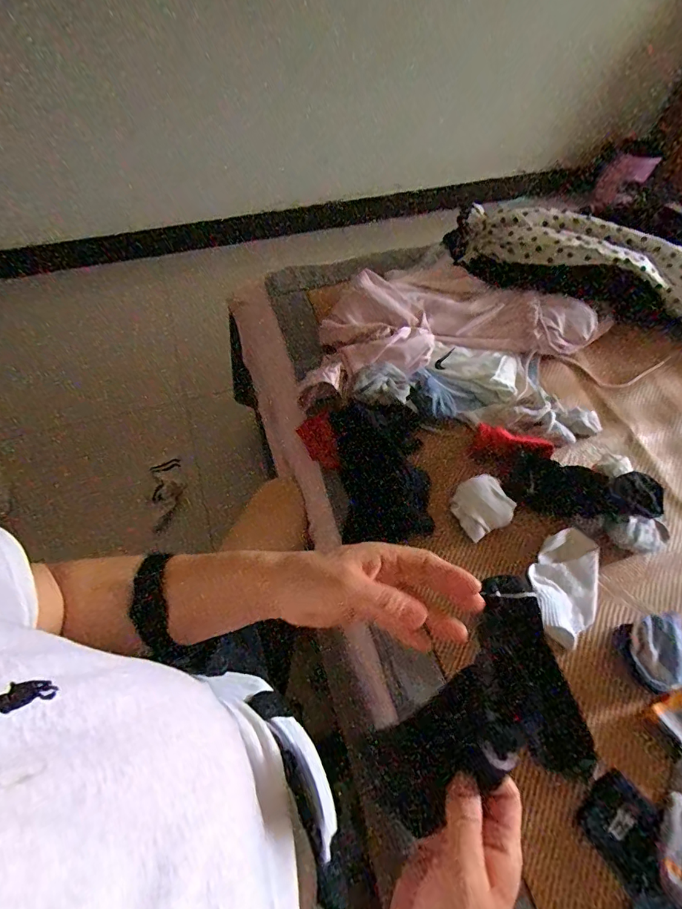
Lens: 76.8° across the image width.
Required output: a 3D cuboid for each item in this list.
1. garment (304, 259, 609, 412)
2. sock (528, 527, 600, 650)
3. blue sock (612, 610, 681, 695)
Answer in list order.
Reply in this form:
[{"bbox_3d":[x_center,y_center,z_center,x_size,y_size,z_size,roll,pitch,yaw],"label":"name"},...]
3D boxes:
[{"bbox_3d":[0.186,-0.246,0.767,0.554,0.065,0.224,-11,59,-9],"label":"garment"},{"bbox_3d":[0.290,0.173,0.563,0.088,0.045,0.144,14,58,7],"label":"sock"},{"bbox_3d":[0.387,0.238,0.519,0.080,0.034,0.076,-11,59,-9],"label":"blue sock"}]

